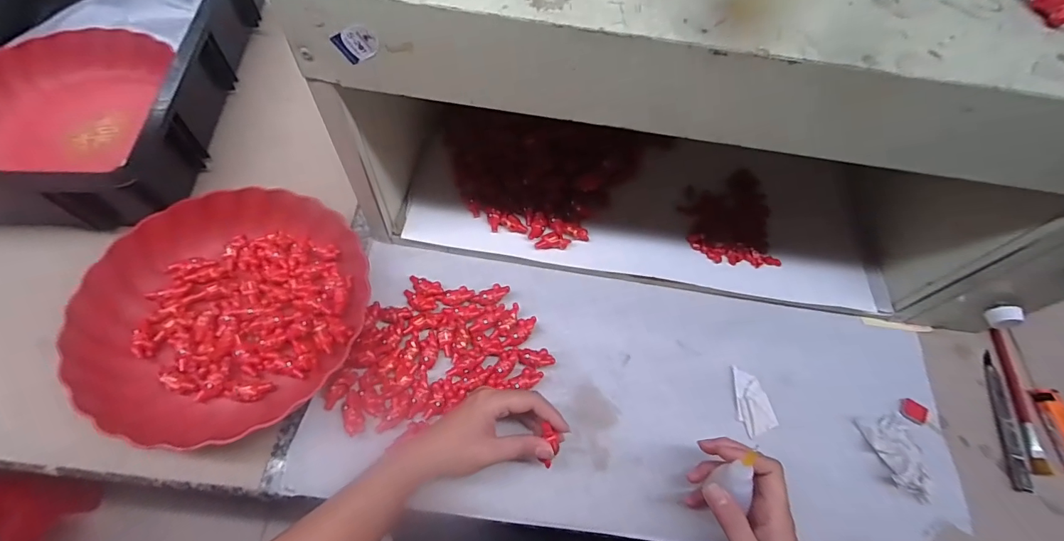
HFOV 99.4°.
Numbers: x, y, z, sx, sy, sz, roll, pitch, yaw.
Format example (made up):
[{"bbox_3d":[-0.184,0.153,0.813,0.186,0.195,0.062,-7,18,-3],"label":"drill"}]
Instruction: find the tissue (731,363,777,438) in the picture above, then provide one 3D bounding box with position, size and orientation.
[{"bbox_3d":[0.214,0.125,0.435,0.032,0.009,0.064,2,65,-3],"label":"tissue"}]

